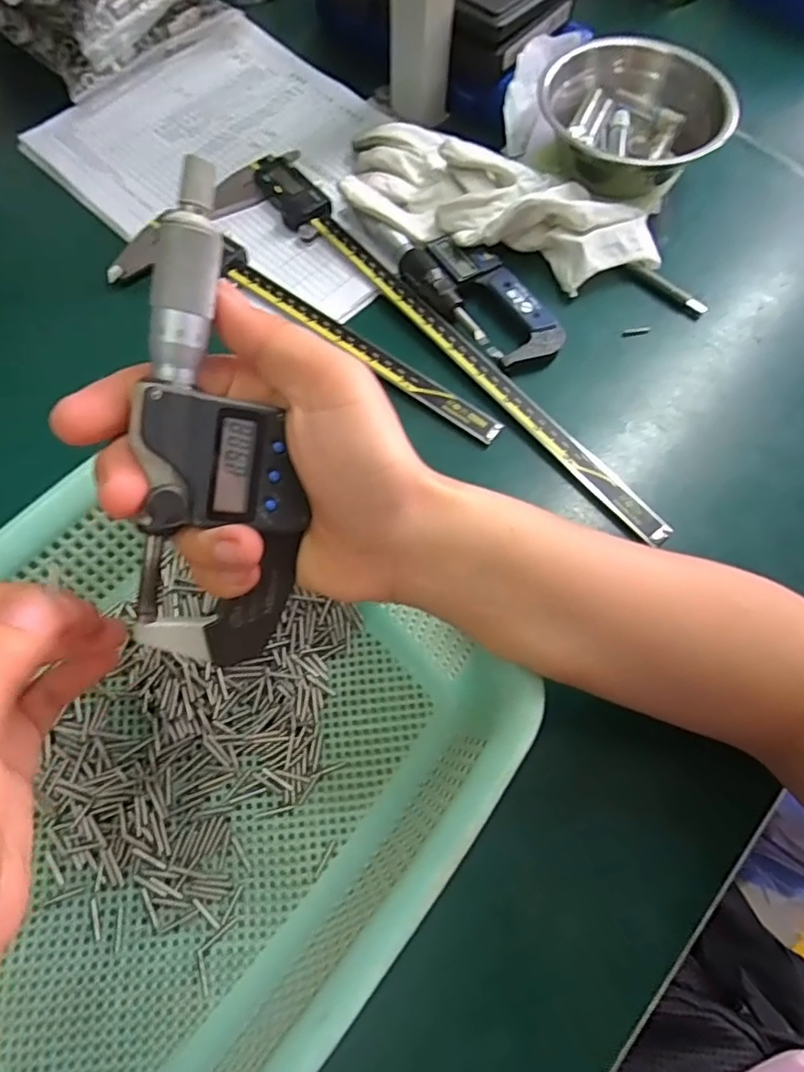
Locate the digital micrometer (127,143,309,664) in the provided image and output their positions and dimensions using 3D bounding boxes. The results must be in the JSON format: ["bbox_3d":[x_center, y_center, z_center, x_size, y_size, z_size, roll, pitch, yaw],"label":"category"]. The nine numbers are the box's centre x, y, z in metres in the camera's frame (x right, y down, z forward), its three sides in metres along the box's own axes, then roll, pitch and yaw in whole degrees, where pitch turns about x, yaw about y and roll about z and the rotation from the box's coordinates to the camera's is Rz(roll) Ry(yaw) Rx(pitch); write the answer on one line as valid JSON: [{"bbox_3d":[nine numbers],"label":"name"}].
[{"bbox_3d":[-0.061,-0.029,0.192,0.050,0.027,0.152,-2,106,1],"label":"digital micrometer"}]

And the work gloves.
[{"bbox_3d":[0.066,-0.230,0.413,0.215,0.038,0.092,19,68,5],"label":"work gloves"}]

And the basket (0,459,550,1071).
[{"bbox_3d":[-0.109,0.114,0.252,0.221,0.082,0.261,36,70,12],"label":"basket"}]

